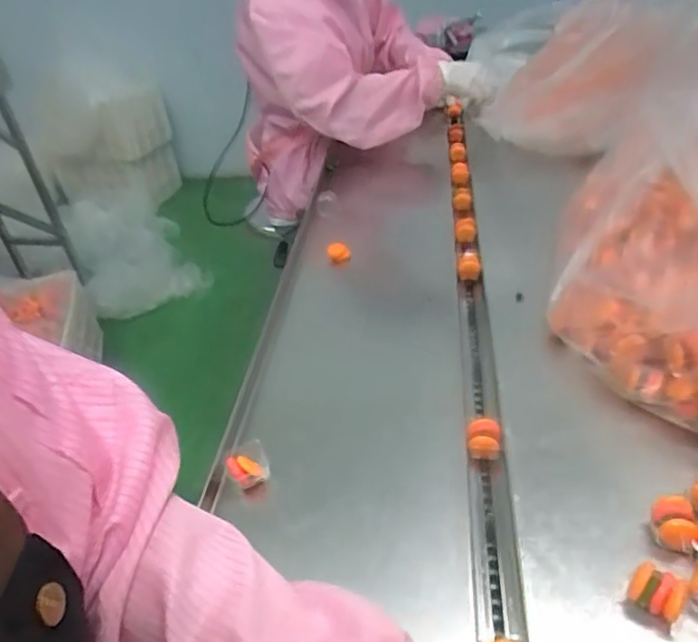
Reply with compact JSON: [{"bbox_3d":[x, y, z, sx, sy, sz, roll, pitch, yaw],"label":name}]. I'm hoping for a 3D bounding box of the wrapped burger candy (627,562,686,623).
[{"bbox_3d":[0.211,0.187,0.406,0.032,0.034,0.024,22,45,34],"label":"wrapped burger candy"}]

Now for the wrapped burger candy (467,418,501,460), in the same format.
[{"bbox_3d":[0.125,0.108,0.551,0.030,0.026,0.031,5,38,17],"label":"wrapped burger candy"}]

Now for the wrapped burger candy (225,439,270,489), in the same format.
[{"bbox_3d":[-0.093,0.134,0.546,0.038,0.030,0.025,-22,39,-19],"label":"wrapped burger candy"}]

